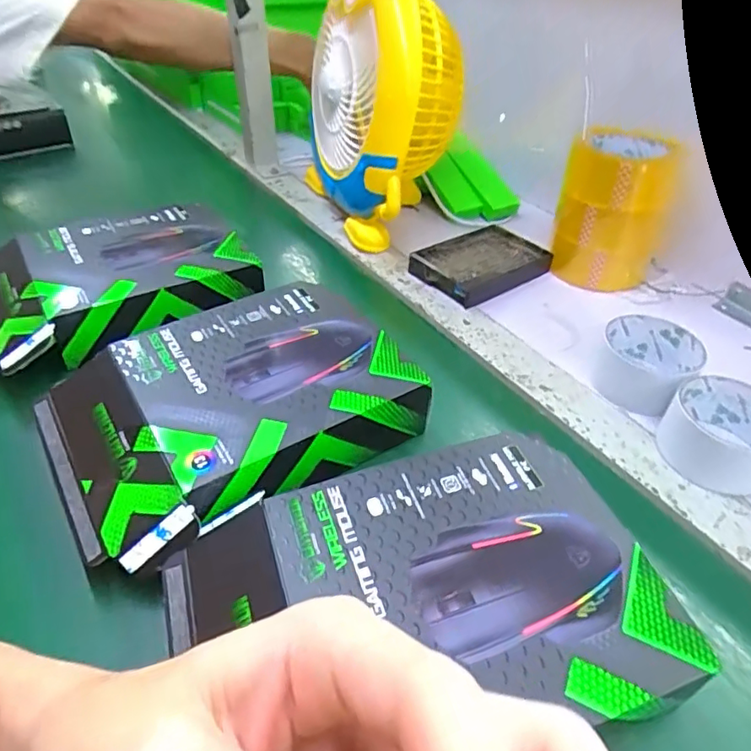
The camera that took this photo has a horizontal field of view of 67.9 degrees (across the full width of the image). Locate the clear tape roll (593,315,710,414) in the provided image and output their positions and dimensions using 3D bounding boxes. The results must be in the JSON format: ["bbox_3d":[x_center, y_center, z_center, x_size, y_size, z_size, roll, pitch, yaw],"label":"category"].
[{"bbox_3d":[0.229,-0.011,0.473,0.076,0.038,0.079,1,40,-1],"label":"clear tape roll"}]

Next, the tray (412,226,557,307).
[{"bbox_3d":[0.113,-0.124,0.611,0.138,0.023,0.092,-24,47,-28],"label":"tray"}]

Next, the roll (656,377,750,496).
[{"bbox_3d":[0.258,0.042,0.411,0.079,0.040,0.073,1,40,-1],"label":"roll"}]

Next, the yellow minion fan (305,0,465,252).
[{"bbox_3d":[0.009,-0.311,0.642,0.131,0.262,0.228,-13,42,-17],"label":"yellow minion fan"}]

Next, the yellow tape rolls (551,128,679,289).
[{"bbox_3d":[0.247,-0.169,0.582,0.098,0.135,0.097,1,40,-1],"label":"yellow tape rolls"}]

